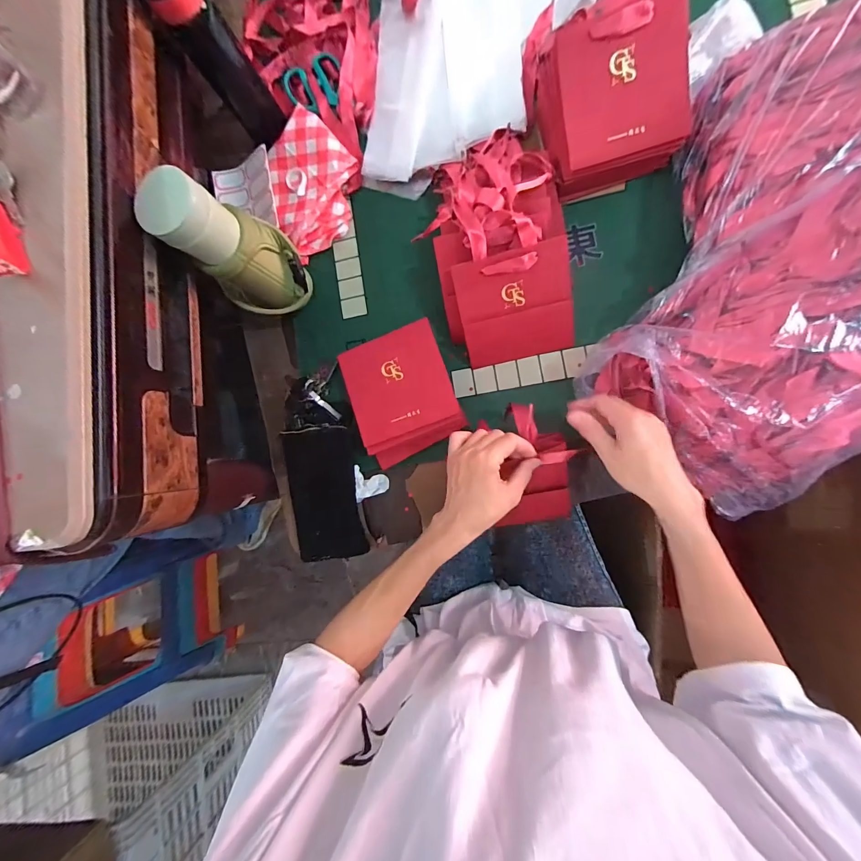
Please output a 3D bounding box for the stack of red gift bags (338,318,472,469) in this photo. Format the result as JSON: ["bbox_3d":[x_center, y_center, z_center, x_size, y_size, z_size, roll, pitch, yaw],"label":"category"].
[{"bbox_3d":[-0.038,-0.050,0.505,0.138,0.032,0.164,-21,83,7],"label":"stack of red gift bags"}]

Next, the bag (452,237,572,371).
[{"bbox_3d":[0.108,-0.156,0.463,0.137,0.016,0.134,-10,122,10],"label":"bag"}]

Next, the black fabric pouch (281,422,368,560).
[{"bbox_3d":[-0.158,0.093,0.519,0.101,0.030,0.186,-10,84,8],"label":"black fabric pouch"}]

